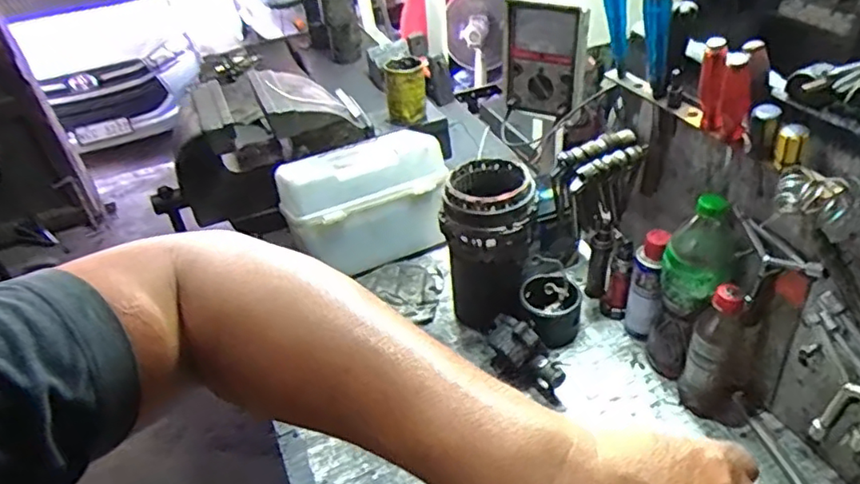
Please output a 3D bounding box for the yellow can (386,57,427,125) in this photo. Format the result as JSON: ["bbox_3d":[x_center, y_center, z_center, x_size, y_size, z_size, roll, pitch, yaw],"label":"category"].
[{"bbox_3d":[-0.047,-0.295,1.190,0.072,0.110,0.072,-3,39,2],"label":"yellow can"}]

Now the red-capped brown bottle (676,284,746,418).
[{"bbox_3d":[0.347,0.129,0.738,0.066,0.190,0.063,19,45,26],"label":"red-capped brown bottle"}]

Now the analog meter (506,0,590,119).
[{"bbox_3d":[0.165,-0.268,0.891,0.123,0.160,0.036,23,47,30],"label":"analog meter"}]

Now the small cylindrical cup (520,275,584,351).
[{"bbox_3d":[0.175,0.099,0.893,0.082,0.073,0.083,-3,39,2],"label":"small cylindrical cup"}]

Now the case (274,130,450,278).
[{"bbox_3d":[-0.109,-0.071,1.049,0.271,0.154,0.165,-18,41,-15],"label":"case"}]

